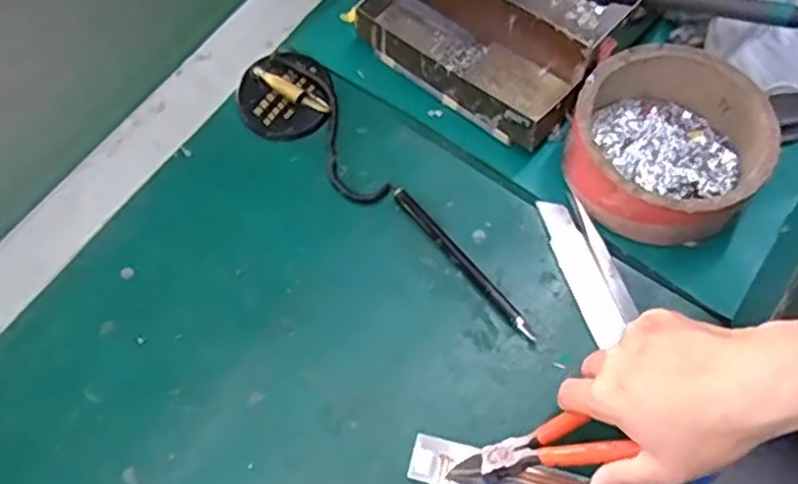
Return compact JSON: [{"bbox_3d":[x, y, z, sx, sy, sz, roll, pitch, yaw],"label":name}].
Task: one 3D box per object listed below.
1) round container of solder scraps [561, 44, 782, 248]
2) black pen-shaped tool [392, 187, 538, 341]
[{"bbox_3d":[0.173,-0.064,0.471,0.119,0.050,0.118,0,65,1],"label":"round container of solder scraps"},{"bbox_3d":[0.041,0.012,0.468,0.009,0.009,0.132,-37,69,-15],"label":"black pen-shaped tool"}]

